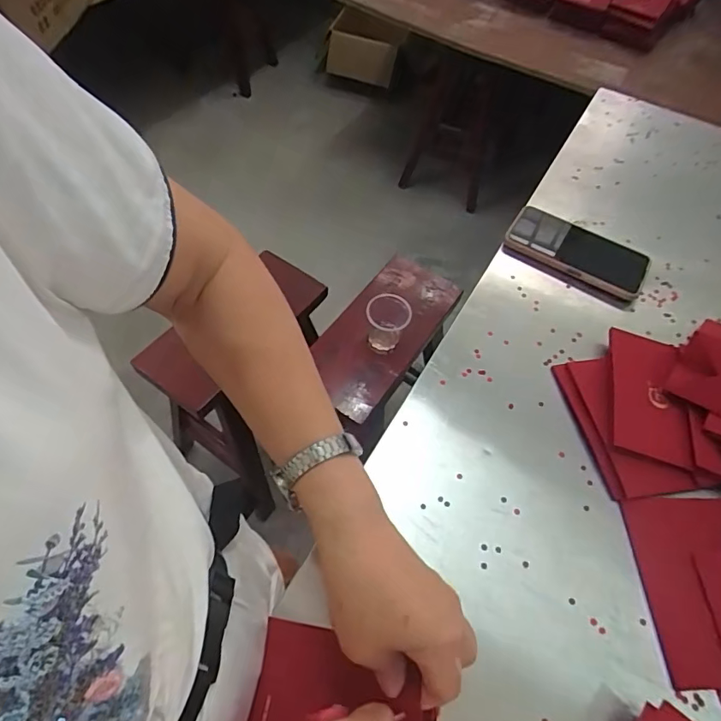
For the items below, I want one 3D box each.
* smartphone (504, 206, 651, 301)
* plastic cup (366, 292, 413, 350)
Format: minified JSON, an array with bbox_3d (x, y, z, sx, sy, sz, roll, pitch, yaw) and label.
[{"bbox_3d":[0.261,-0.133,0.581,0.165,0.019,0.075,31,61,15],"label":"smartphone"},{"bbox_3d":[0.045,-0.066,0.801,0.067,0.070,0.063,3,59,-4],"label":"plastic cup"}]

